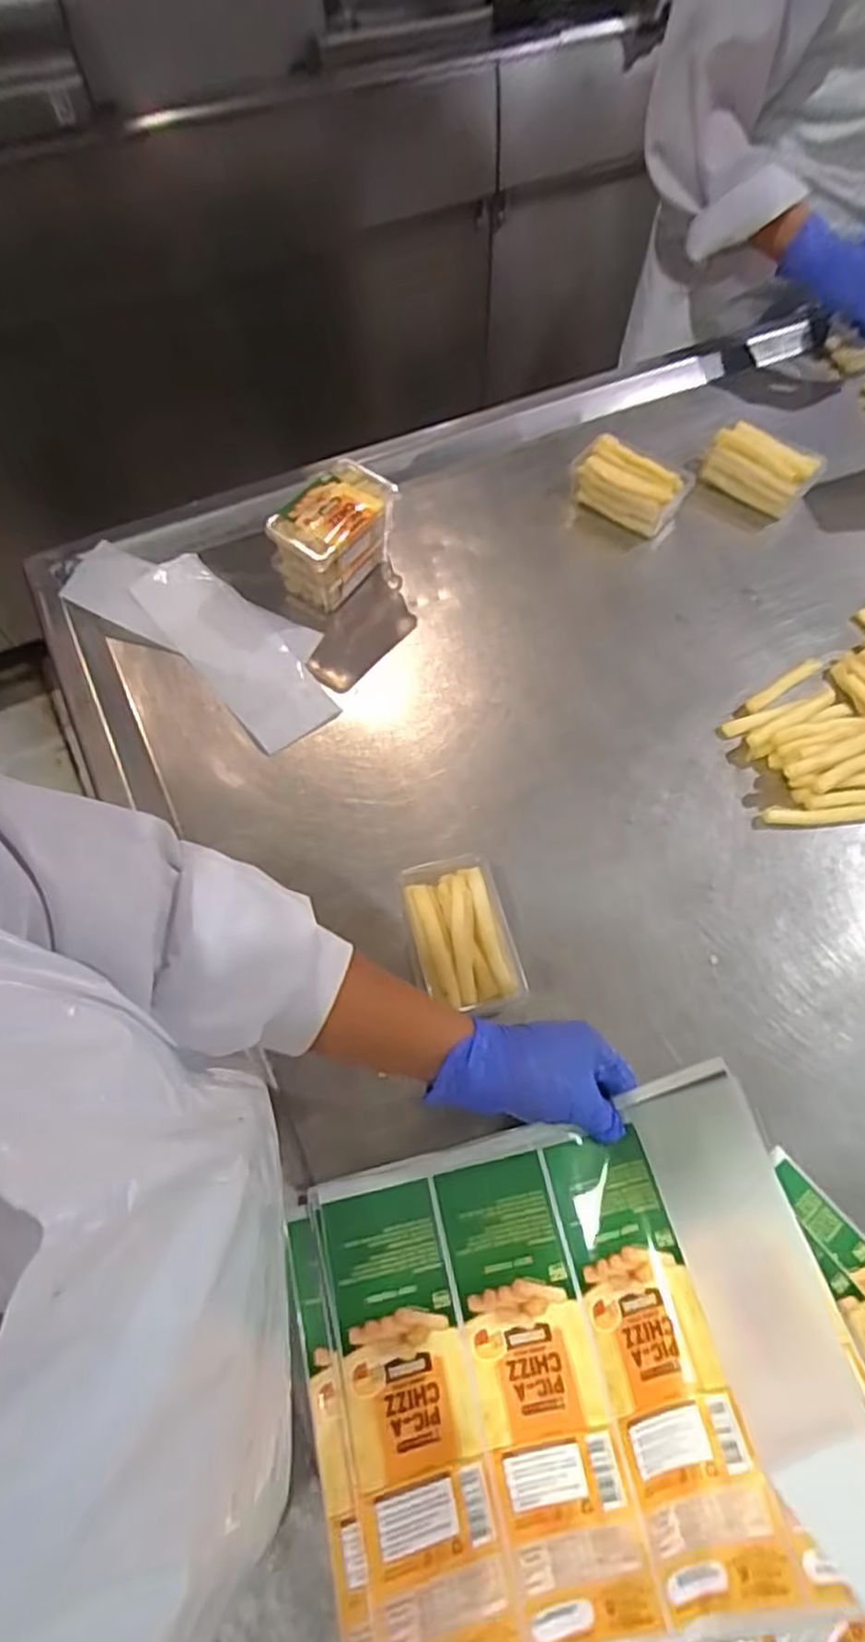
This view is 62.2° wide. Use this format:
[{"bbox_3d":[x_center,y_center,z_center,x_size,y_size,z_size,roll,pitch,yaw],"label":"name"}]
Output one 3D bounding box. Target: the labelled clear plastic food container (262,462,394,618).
[{"bbox_3d":[-0.096,-0.277,0.710,0.081,0.091,0.116,31,67,17],"label":"labelled clear plastic food container"}]

